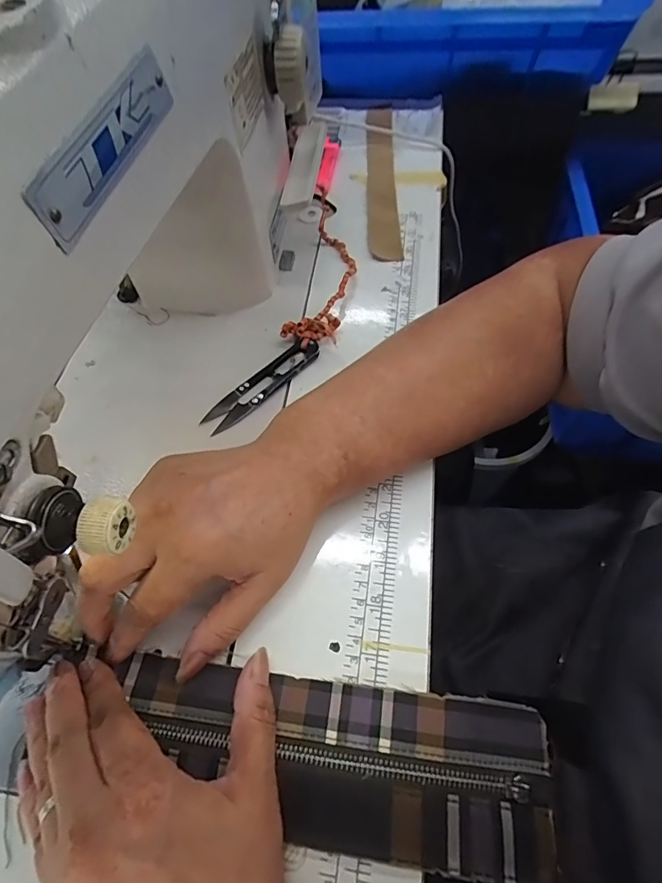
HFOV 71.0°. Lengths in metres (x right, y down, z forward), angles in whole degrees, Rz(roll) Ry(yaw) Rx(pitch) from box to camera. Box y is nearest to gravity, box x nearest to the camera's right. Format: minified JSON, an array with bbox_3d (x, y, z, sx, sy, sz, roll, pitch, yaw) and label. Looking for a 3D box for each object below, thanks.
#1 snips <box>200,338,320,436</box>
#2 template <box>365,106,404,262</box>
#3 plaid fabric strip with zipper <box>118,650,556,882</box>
[{"bbox_3d":[-0.049,-0.043,0.340,0.099,0.013,0.023,-38,64,-17],"label":"snips"},{"bbox_3d":[0.051,-0.278,0.474,0.030,0.012,0.268,-1,59,4],"label":"template"},{"bbox_3d":[-0.002,0.151,0.231,0.217,0.015,0.072,11,61,8],"label":"plaid fabric strip with zipper"}]

